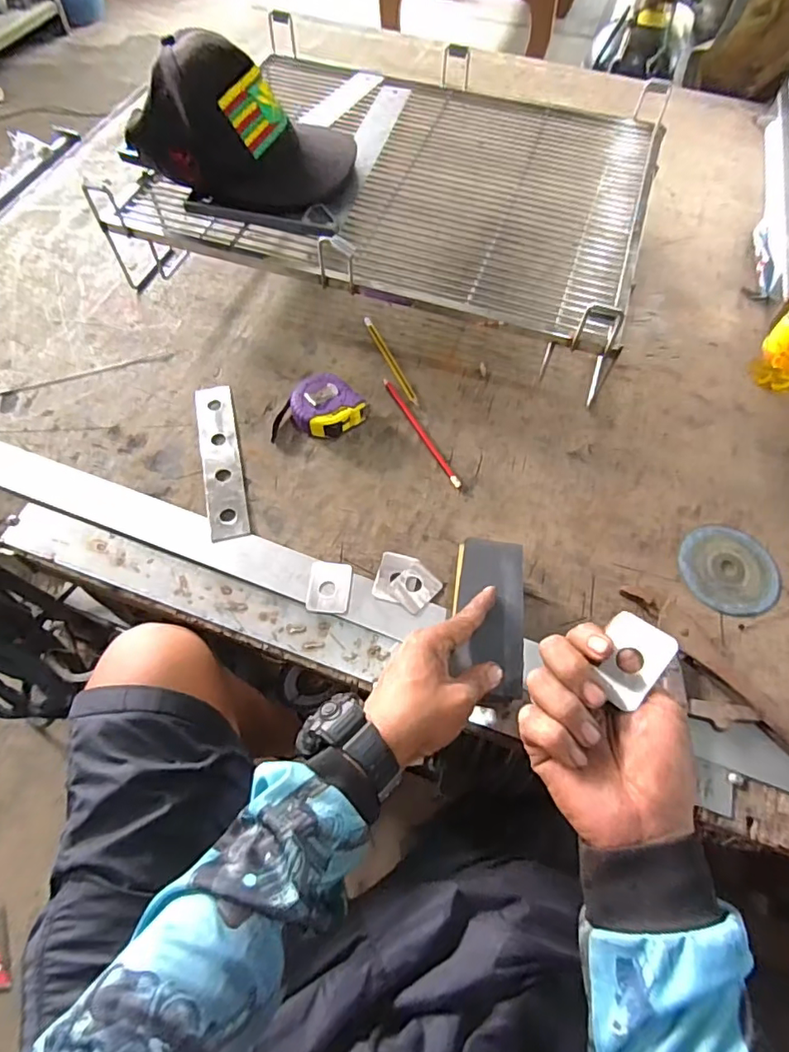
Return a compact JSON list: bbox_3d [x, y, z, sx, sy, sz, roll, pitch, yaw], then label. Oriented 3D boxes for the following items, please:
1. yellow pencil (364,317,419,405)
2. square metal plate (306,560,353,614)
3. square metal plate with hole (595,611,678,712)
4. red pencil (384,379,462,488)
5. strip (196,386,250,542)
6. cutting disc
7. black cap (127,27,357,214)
[{"bbox_3d":[-0.006,-0.204,0.652,0.012,0.004,0.150,-21,65,-10],"label":"yellow pencil"},{"bbox_3d":[-0.062,0.059,0.515,0.041,0.008,0.050,4,64,2],"label":"square metal plate"},{"bbox_3d":[0.146,0.084,0.335,0.038,0.004,0.052,34,90,33],"label":"square metal plate with hole"},{"bbox_3d":[0.030,-0.107,0.601,0.010,0.005,0.164,-26,66,-12],"label":"red pencil"},{"bbox_3d":[-0.189,-0.076,0.586,0.041,0.004,0.203,-10,62,-13],"label":"strip"},{"bbox_3d":[0.336,0.044,0.537,0.094,0.004,0.094,0,63,0],"label":"cutting disc"},{"bbox_3d":[-0.167,-0.454,0.597,0.232,0.116,0.144,9,61,3],"label":"black cap"}]

